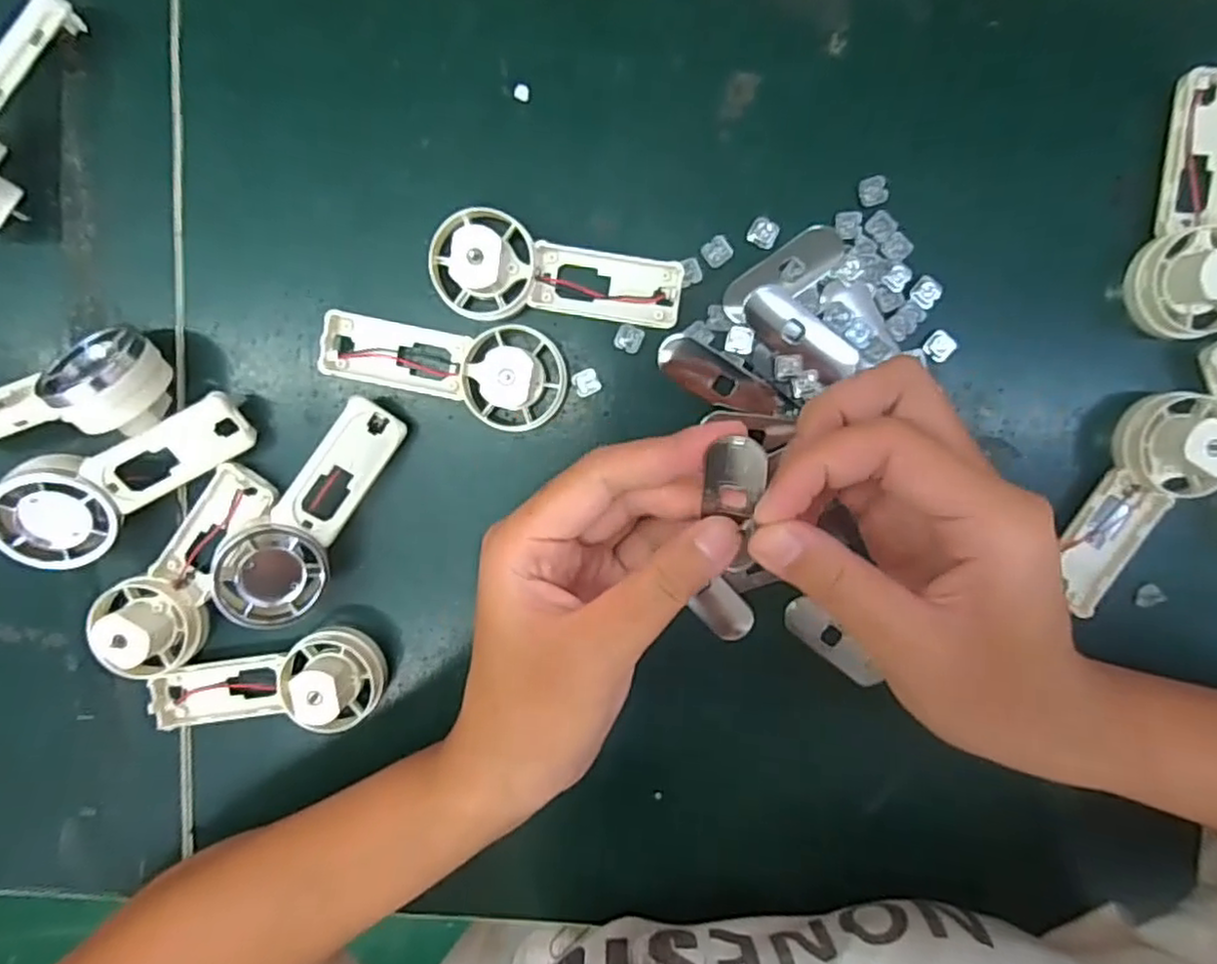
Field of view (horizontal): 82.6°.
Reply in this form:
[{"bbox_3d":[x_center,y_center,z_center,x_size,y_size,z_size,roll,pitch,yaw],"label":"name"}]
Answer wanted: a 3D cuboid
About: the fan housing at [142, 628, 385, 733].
[{"bbox_3d":[-0.138,0.085,0.276,0.092,0.028,0.037,-11,97,2],"label":"fan housing"}]

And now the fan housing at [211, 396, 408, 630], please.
[{"bbox_3d":[-0.115,0.011,0.268,0.037,0.020,0.093,36,85,-28],"label":"fan housing"}]

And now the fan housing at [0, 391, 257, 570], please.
[{"bbox_3d":[-0.181,-0.002,0.263,0.090,0.039,0.038,-26,96,4],"label":"fan housing"}]

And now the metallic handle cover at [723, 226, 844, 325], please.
[{"bbox_3d":[0.067,-0.079,0.265,0.050,0.004,0.019,-36,95,5],"label":"metallic handle cover"}]

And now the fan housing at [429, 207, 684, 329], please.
[{"bbox_3d":[-0.019,-0.077,0.258,0.091,0.020,0.036,5,97,-13],"label":"fan housing"}]

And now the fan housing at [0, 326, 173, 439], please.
[{"bbox_3d":[-0.210,-0.035,0.261,0.088,0.038,0.039,-7,97,2],"label":"fan housing"}]

